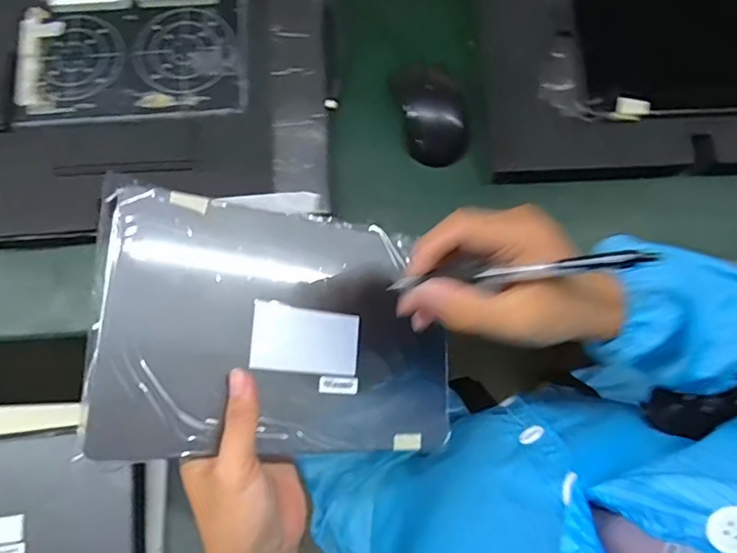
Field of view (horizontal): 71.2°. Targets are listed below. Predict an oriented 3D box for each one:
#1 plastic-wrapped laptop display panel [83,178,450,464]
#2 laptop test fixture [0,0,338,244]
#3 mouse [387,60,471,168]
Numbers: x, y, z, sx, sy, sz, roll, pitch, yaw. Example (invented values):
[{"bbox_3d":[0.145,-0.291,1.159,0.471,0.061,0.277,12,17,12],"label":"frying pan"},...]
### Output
[{"bbox_3d":[-0.051,0.035,0.370,0.257,0.010,0.174,8,76,-29],"label":"plastic-wrapped laptop display panel"},{"bbox_3d":[-0.231,-0.164,0.483,0.391,0.031,0.252,-3,75,-1],"label":"laptop test fixture"},{"bbox_3d":[0.061,-0.159,0.505,0.070,0.034,0.101,-12,75,-4],"label":"mouse"}]

